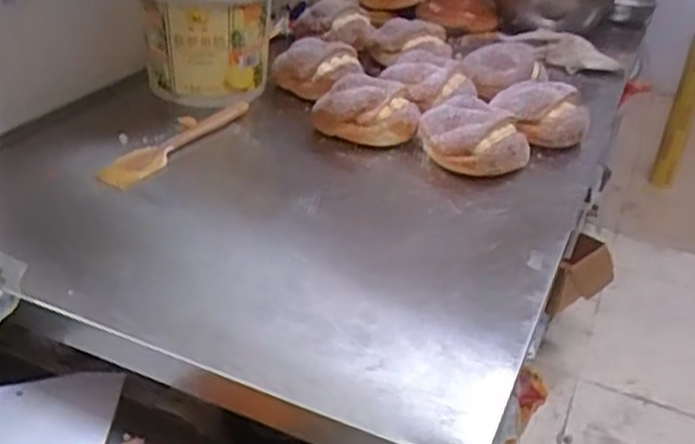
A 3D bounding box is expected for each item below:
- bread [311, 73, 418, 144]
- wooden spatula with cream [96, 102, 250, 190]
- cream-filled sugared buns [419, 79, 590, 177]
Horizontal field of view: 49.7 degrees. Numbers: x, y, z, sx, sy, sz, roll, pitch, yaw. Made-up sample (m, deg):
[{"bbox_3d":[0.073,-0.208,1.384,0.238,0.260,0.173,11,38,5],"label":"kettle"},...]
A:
[{"bbox_3d":[0.027,-0.153,1.031,0.142,0.075,0.081,7,32,4],"label":"bread"},{"bbox_3d":[-0.214,-0.108,0.964,0.043,0.018,0.270,17,34,20],"label":"wooden spatula with cream"},{"bbox_3d":[0.218,-0.132,1.017,0.259,0.071,0.128,-22,41,-36],"label":"cream-filled sugared buns"}]

